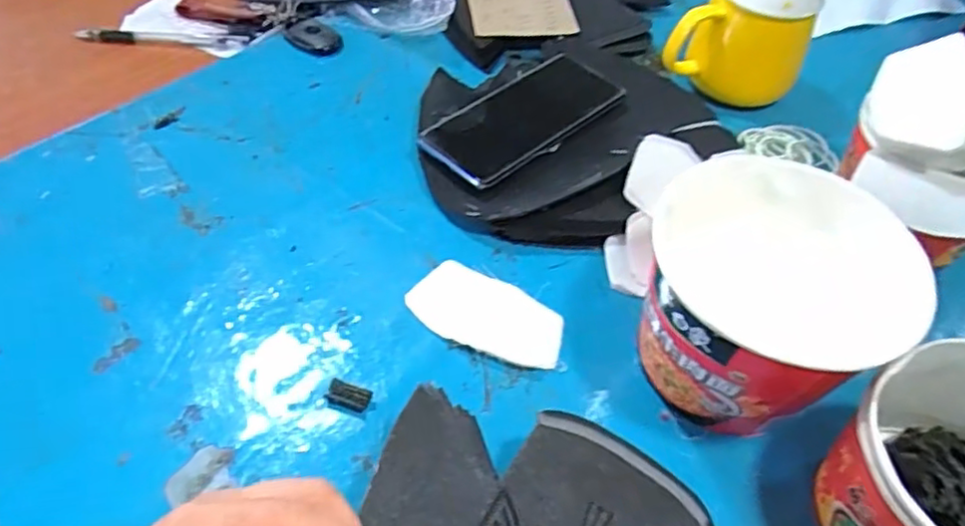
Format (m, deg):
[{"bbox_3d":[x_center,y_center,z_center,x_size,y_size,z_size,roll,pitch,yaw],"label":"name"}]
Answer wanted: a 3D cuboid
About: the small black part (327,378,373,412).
[{"bbox_3d":[-0.076,0.077,0.374,0.024,0.010,0.014,15,54,10],"label":"small black part"}]

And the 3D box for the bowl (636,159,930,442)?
[{"bbox_3d":[0.152,0.021,0.357,0.122,0.118,0.122,1,52,-1],"label":"bowl"}]

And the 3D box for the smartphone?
[{"bbox_3d":[0.033,-0.115,0.500,0.159,0.009,0.076,-38,61,-25],"label":"smartphone"}]

